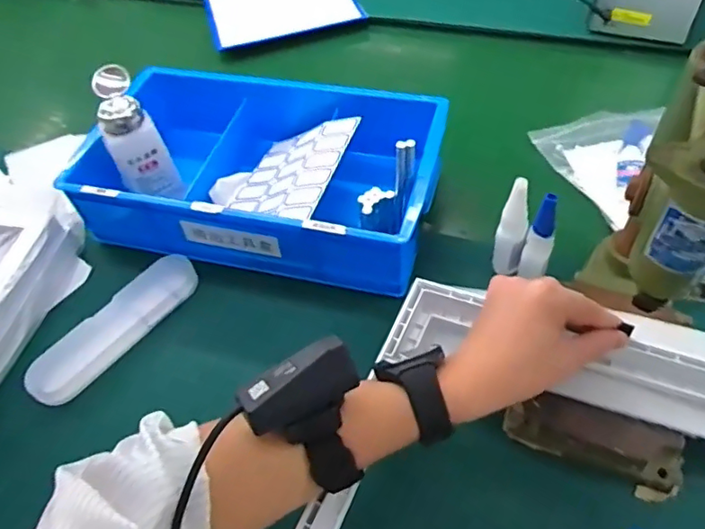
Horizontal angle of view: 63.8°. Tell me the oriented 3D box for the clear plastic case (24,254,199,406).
[{"bbox_3d":[-0.227,0.058,0.543,0.045,0.029,0.175,34,63,27],"label":"clear plastic case"}]

